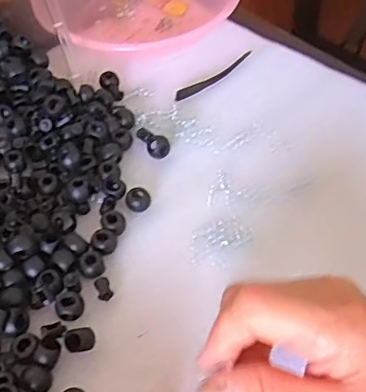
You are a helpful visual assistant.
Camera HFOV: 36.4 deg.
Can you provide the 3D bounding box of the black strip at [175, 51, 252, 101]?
[{"bbox_3d":[0.029,-0.105,0.487,0.090,0.006,0.012,-34,57,-23],"label":"black strip"}]

